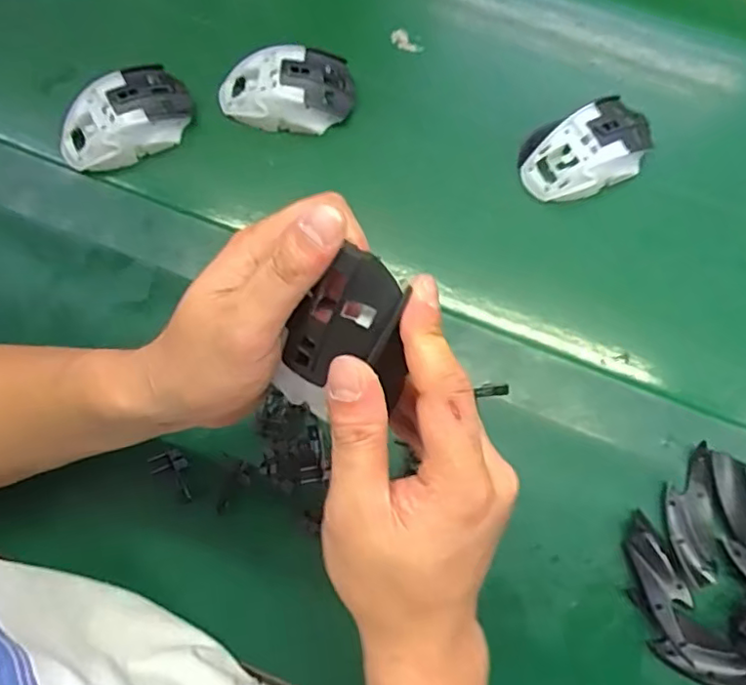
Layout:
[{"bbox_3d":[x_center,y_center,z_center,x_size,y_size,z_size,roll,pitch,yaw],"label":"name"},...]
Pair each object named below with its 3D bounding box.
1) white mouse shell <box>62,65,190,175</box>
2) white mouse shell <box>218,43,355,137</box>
[{"bbox_3d":[-0.211,-0.187,0.530,0.117,0.053,0.059,-34,79,-6],"label":"white mouse shell"},{"bbox_3d":[-0.076,-0.218,0.540,0.118,0.042,0.065,-6,78,0],"label":"white mouse shell"}]

